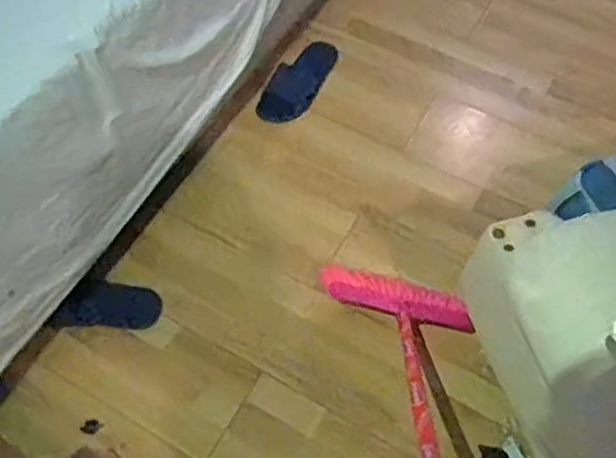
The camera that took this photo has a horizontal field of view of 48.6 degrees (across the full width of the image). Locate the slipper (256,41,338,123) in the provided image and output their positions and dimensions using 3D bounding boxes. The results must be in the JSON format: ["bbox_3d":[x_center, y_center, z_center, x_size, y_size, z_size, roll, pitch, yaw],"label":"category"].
[{"bbox_3d":[-0.017,-0.368,1.657,0.093,0.047,0.297,30,64,14],"label":"slipper"}]

